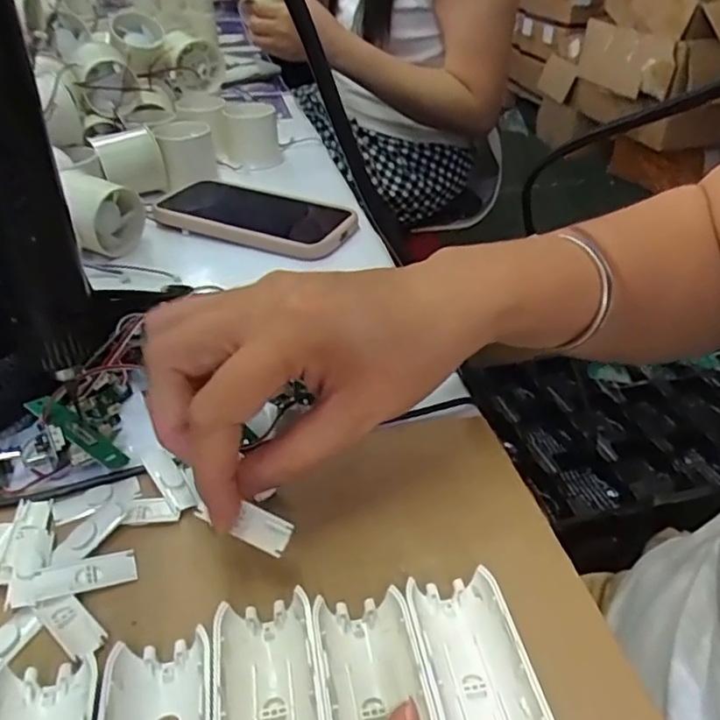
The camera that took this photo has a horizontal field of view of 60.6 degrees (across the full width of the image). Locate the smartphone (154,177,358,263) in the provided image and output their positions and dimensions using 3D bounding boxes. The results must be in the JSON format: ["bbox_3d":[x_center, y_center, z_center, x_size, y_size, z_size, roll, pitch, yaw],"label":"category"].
[{"bbox_3d":[-0.085,-0.119,0.496,0.166,0.012,0.090,19,40,25],"label":"smartphone"}]

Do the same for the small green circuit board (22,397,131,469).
[{"bbox_3d":[-0.127,0.032,0.279,0.053,0.008,0.011,31,44,14],"label":"small green circuit board"}]

